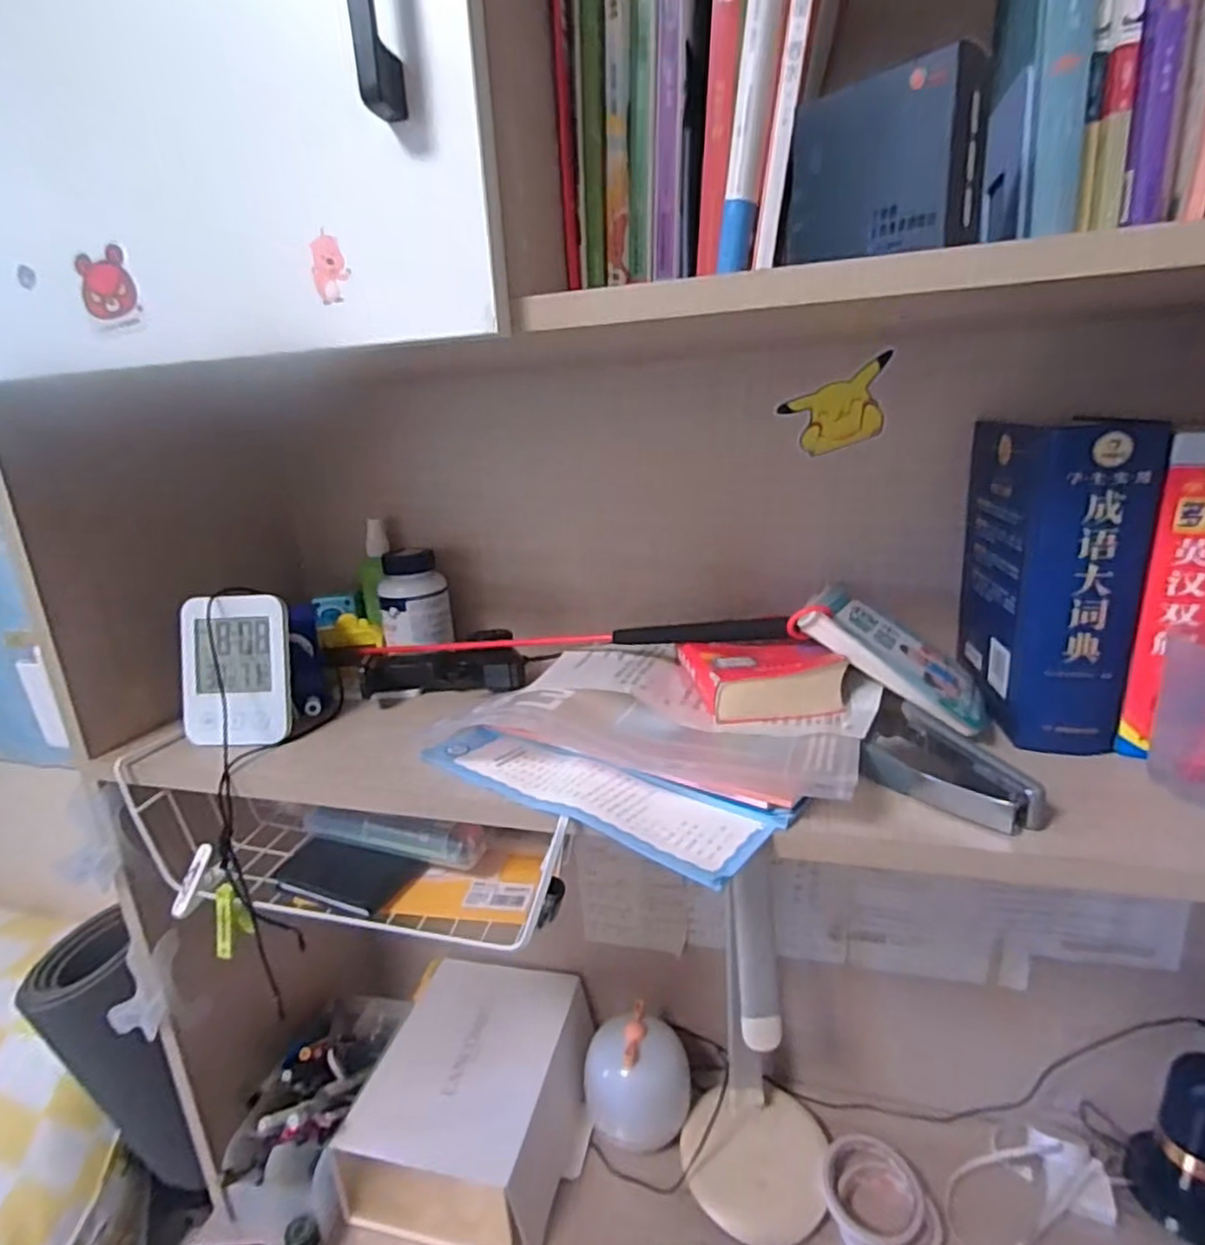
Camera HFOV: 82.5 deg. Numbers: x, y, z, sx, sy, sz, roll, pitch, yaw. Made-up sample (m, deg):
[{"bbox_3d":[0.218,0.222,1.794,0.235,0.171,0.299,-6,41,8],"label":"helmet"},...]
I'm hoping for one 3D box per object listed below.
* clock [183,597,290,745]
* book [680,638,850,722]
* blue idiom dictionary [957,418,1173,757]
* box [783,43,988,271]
[{"bbox_3d":[-0.298,0.038,0.553,0.086,0.118,0.018,0,0,0],"label":"clock"},{"bbox_3d":[0.118,0.036,0.524,0.097,0.032,0.091,-7,17,-10],"label":"book"},{"bbox_3d":[0.322,-0.035,0.505,0.073,0.208,0.161,0,17,12],"label":"blue idiom dictionary"},{"bbox_3d":[0.146,-0.236,0.365,0.036,0.079,0.097,-16,21,-36],"label":"box"}]

